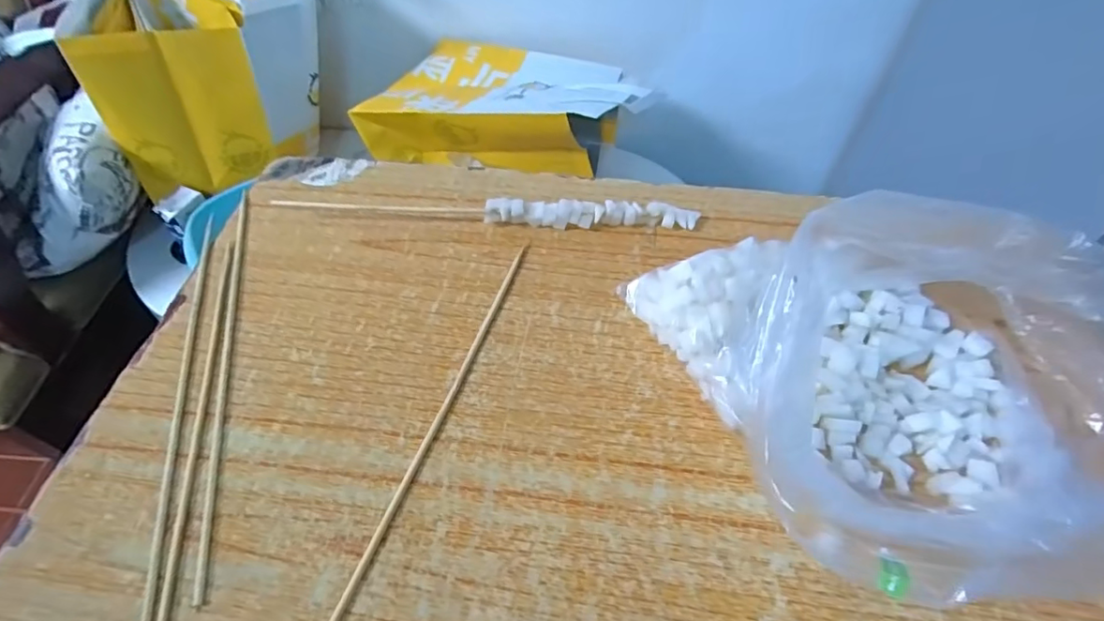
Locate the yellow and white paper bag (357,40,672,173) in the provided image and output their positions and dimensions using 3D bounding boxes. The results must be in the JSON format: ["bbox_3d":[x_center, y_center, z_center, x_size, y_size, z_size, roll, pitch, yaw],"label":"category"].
[{"bbox_3d":[-0.057,-0.296,0.813,0.394,0.134,0.342,12,39,17],"label":"yellow and white paper bag"}]

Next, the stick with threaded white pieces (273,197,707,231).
[{"bbox_3d":[-0.052,-0.074,0.396,0.311,0.022,0.023,3,54,2],"label":"stick with threaded white pieces"}]

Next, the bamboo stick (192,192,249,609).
[{"bbox_3d":[-0.202,0.022,0.335,0.007,0.013,0.288,-10,50,-9],"label":"bamboo stick"}]

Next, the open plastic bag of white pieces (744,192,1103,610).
[{"bbox_3d":[0.193,0.038,0.261,0.171,0.120,0.183,-8,54,-6],"label":"open plastic bag of white pieces"}]

